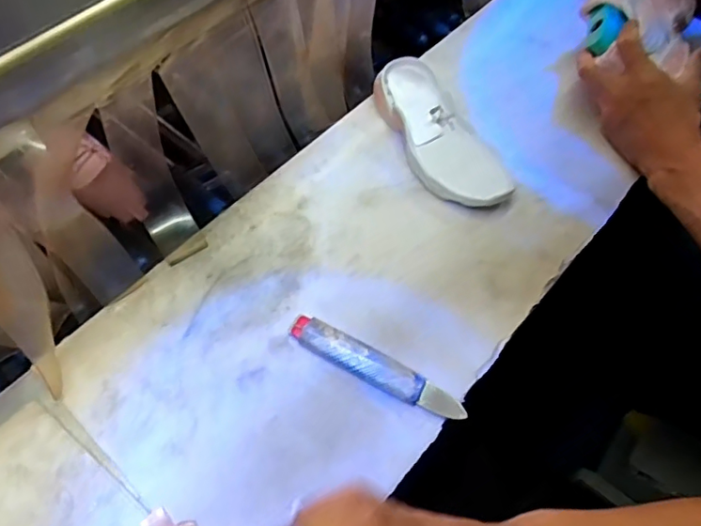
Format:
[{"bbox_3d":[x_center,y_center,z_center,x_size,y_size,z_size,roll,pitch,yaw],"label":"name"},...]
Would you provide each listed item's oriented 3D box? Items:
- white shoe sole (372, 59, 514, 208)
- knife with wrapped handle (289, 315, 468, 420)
[{"bbox_3d":[0.097,-0.137,0.605,0.089,0.035,0.210,-24,65,-14],"label":"white shoe sole"},{"bbox_3d":[0.022,0.091,0.487,0.164,0.014,0.028,27,64,13],"label":"knife with wrapped handle"}]

